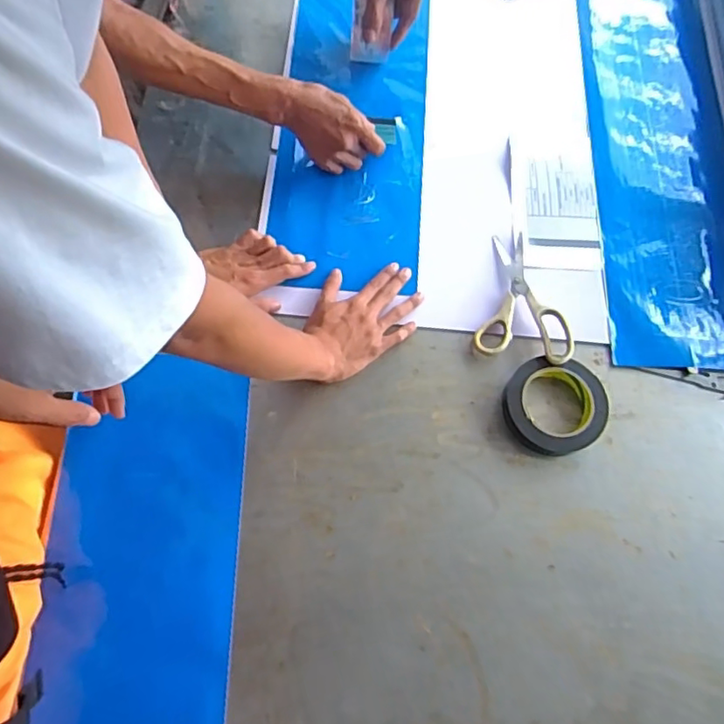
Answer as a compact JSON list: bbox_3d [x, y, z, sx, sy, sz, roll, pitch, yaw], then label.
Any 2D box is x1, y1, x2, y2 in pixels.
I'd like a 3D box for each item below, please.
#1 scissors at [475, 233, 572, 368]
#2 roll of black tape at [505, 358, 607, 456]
[{"bbox_3d":[0.203,-0.078,0.707,0.107,0.030,0.163,12,70,3],"label":"scissors"},{"bbox_3d":[0.223,0.049,0.666,0.113,0.025,0.111,0,70,-1],"label":"roll of black tape"}]

